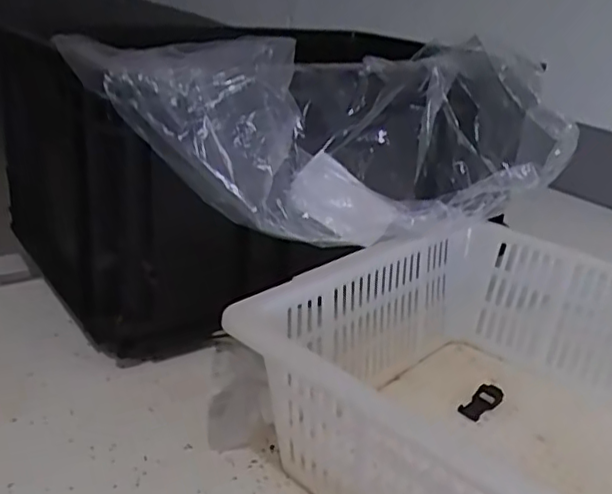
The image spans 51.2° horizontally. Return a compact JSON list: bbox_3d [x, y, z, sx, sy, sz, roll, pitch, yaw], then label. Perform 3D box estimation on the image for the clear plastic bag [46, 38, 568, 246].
[{"bbox_3d":[0.044,-0.102,0.627,0.472,0.162,0.142,-3,25,-21],"label":"clear plastic bag"}]

